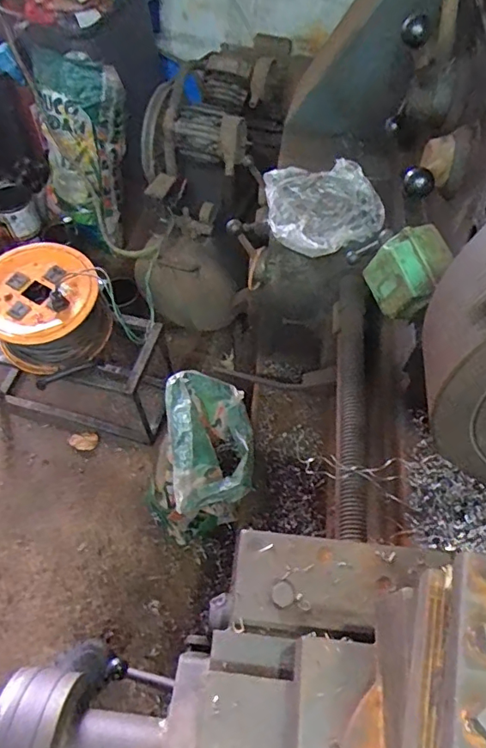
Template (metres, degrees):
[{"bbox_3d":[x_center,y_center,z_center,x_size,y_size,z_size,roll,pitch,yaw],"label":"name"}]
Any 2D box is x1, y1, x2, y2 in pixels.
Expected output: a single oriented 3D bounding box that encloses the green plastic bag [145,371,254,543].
[{"bbox_3d":[-0.096,0.227,1.203,0.225,0.502,0.262,5,59,2],"label":"green plastic bag"}]

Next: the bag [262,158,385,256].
[{"bbox_3d":[0.152,-0.313,0.923,0.216,0.042,0.211,-10,59,-7],"label":"bag"}]

